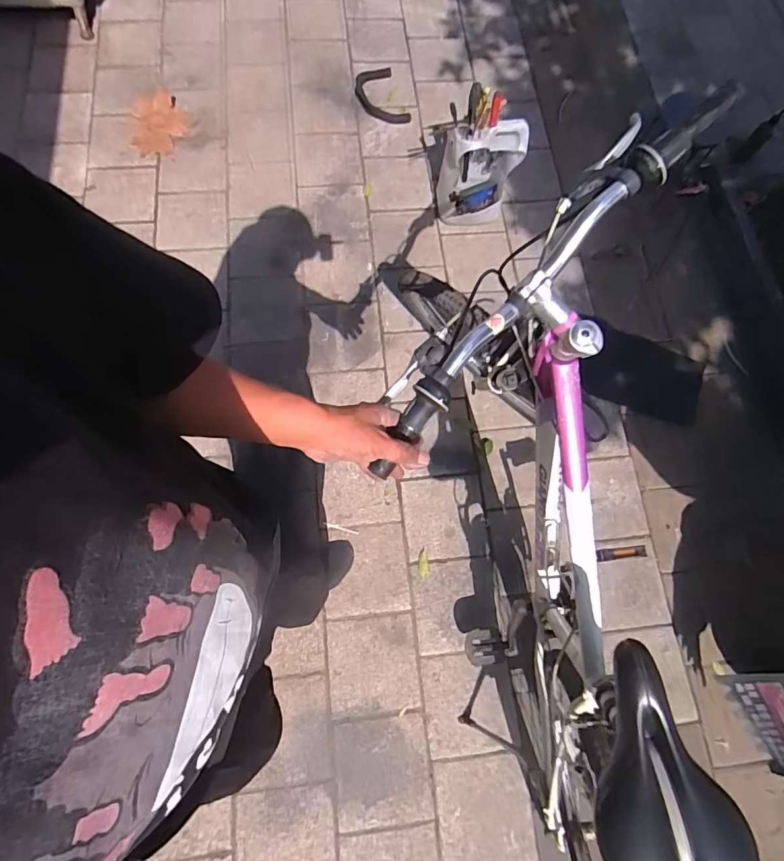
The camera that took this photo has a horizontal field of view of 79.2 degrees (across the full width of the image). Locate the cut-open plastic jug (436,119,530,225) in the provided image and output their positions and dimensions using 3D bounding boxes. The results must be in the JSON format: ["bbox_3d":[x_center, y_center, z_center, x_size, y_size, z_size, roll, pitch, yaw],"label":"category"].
[{"bbox_3d":[0.294,-0.859,1.565,0.248,0.341,0.172,-8,74,-4],"label":"cut-open plastic jug"}]

